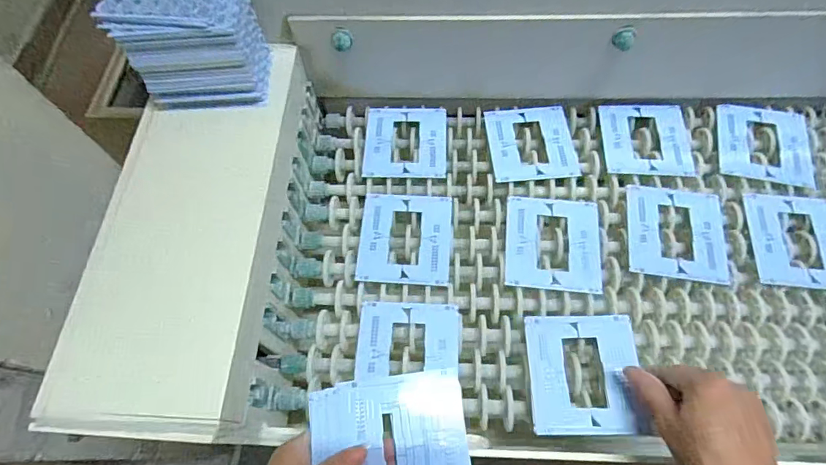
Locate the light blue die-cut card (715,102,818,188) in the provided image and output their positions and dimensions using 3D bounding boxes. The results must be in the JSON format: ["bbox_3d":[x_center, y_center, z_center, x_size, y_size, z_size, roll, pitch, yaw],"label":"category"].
[{"bbox_3d":[0.432,-0.111,0.557,0.108,0.006,0.116,11,67,8],"label":"light blue die-cut card"}]

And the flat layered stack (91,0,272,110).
[{"bbox_3d":[-0.220,-0.192,0.459,0.120,0.102,0.096,-1,65,1],"label":"flat layered stack"}]

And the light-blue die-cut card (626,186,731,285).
[{"bbox_3d":[0.293,0.000,0.509,0.104,0.005,0.110,7,65,6],"label":"light-blue die-cut card"}]

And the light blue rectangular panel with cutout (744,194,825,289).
[{"bbox_3d":[0.432,0.009,0.505,0.112,0.005,0.108,6,68,3],"label":"light blue rectangular panel with cutout"}]

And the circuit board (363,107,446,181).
[{"bbox_3d":[-0.009,-0.114,0.573,0.101,0.007,0.108,0,63,3],"label":"circuit board"}]

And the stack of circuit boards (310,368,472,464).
[{"bbox_3d":[-0.017,0.177,0.369,0.124,0.013,0.115,-7,66,0],"label":"stack of circuit boards"}]

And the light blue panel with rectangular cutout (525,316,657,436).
[{"bbox_3d":[0.163,0.132,0.436,0.101,0.005,0.109,-4,62,8],"label":"light blue panel with rectangular cutout"}]

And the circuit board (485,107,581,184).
[{"bbox_3d":[0.146,-0.113,0.567,0.102,0.005,0.111,-4,61,-1],"label":"circuit board"}]

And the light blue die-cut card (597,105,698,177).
[{"bbox_3d":[0.287,-0.116,0.563,0.104,0.007,0.101,3,68,4],"label":"light blue die-cut card"}]

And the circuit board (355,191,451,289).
[{"bbox_3d":[-0.008,0.006,0.514,0.101,0.005,0.108,2,66,4],"label":"circuit board"}]

